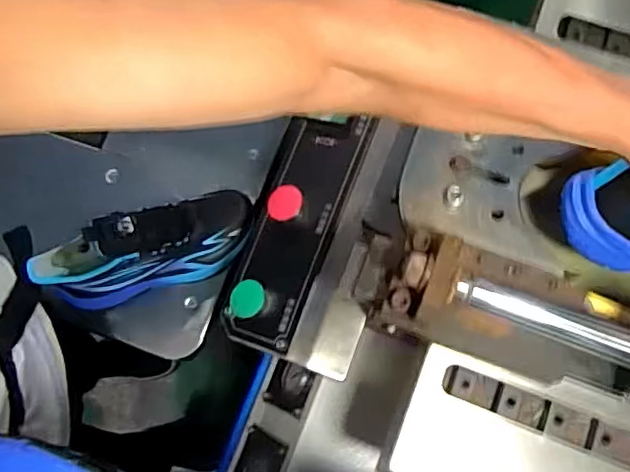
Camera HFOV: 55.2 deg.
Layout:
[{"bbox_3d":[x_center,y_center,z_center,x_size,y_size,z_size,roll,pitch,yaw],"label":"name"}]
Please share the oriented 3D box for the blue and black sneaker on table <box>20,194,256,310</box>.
[{"bbox_3d":[-0.202,0.016,0.732,0.267,0.136,0.091,-18,76,-18],"label":"blue and black sneaker on table"}]

